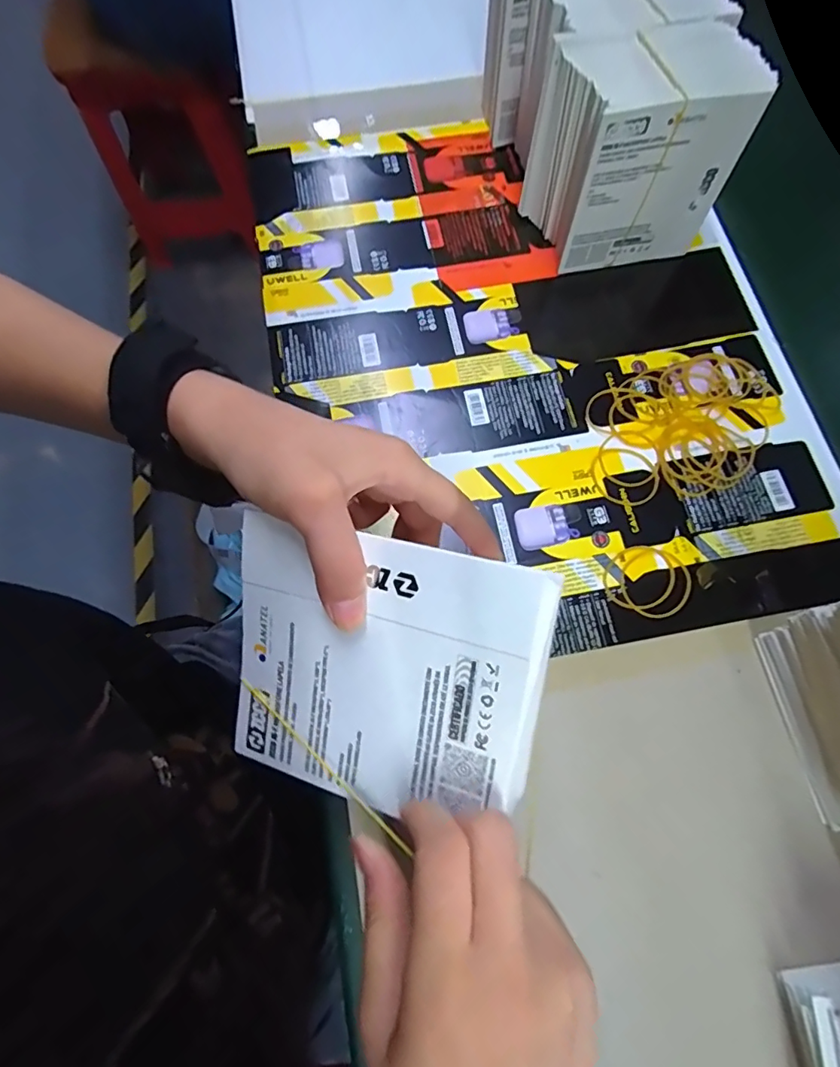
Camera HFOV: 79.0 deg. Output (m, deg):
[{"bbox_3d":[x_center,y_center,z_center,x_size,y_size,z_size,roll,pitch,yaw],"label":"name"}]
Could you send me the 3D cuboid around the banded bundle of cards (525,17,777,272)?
[{"bbox_3d":[0.156,-0.278,0.384,0.126,0.129,0.072,-9,72,-2],"label":"banded bundle of cards"}]

